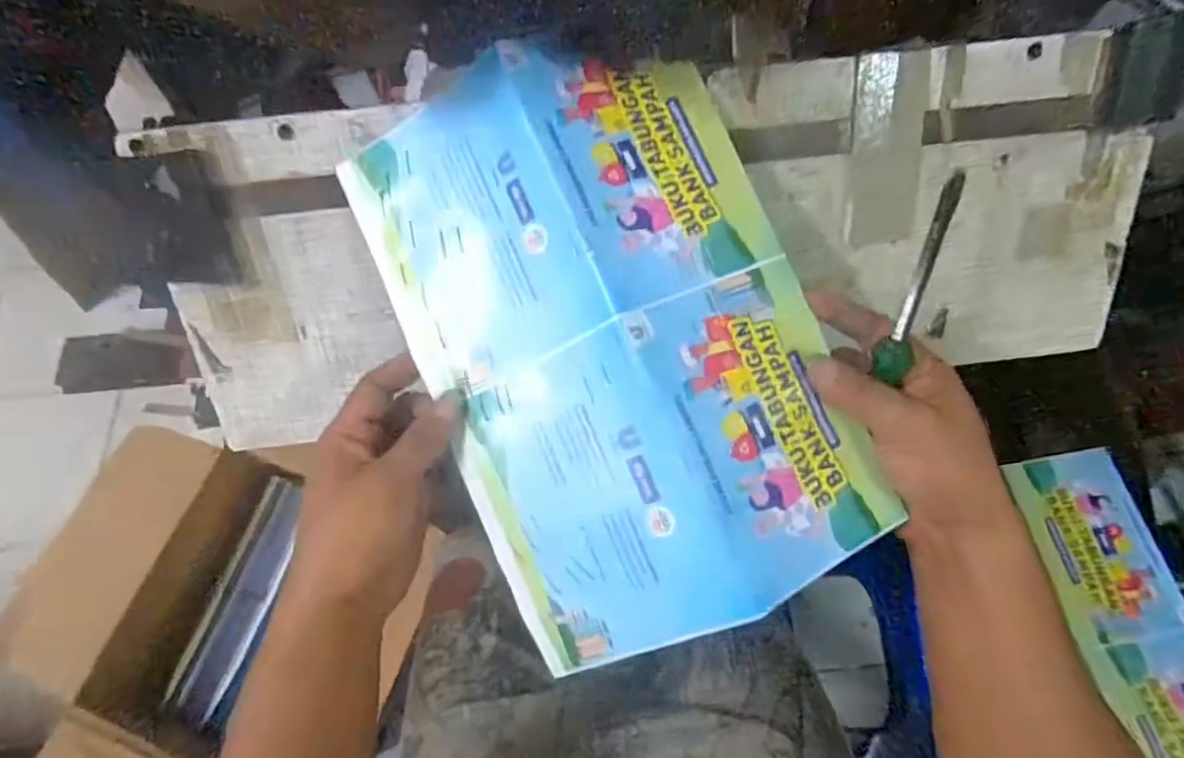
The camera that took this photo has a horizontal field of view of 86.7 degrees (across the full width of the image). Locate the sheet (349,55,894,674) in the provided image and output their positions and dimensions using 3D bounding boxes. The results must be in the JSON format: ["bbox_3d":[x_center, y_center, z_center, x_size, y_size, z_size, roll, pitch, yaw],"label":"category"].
[{"bbox_3d":[0.010,-0.024,0.323,0.200,0.040,0.297,-24,84,2],"label":"sheet"}]

